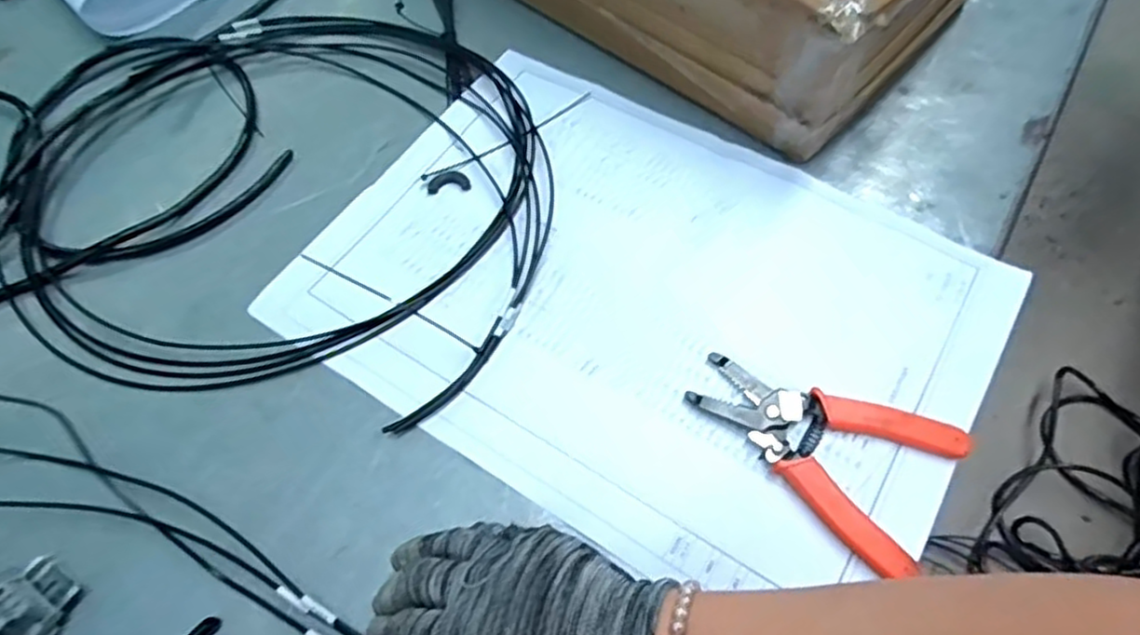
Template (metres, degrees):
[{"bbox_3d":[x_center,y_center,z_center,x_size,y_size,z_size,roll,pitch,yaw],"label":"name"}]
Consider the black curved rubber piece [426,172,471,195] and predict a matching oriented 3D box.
[{"bbox_3d":[-0.088,-0.098,0.508,0.031,0.004,0.017,-8,59,-2],"label":"black curved rubber piece"}]

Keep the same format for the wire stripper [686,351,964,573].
[{"bbox_3d":[0.138,0.070,0.397,0.142,0.011,0.091,28,64,18],"label":"wire stripper"}]

